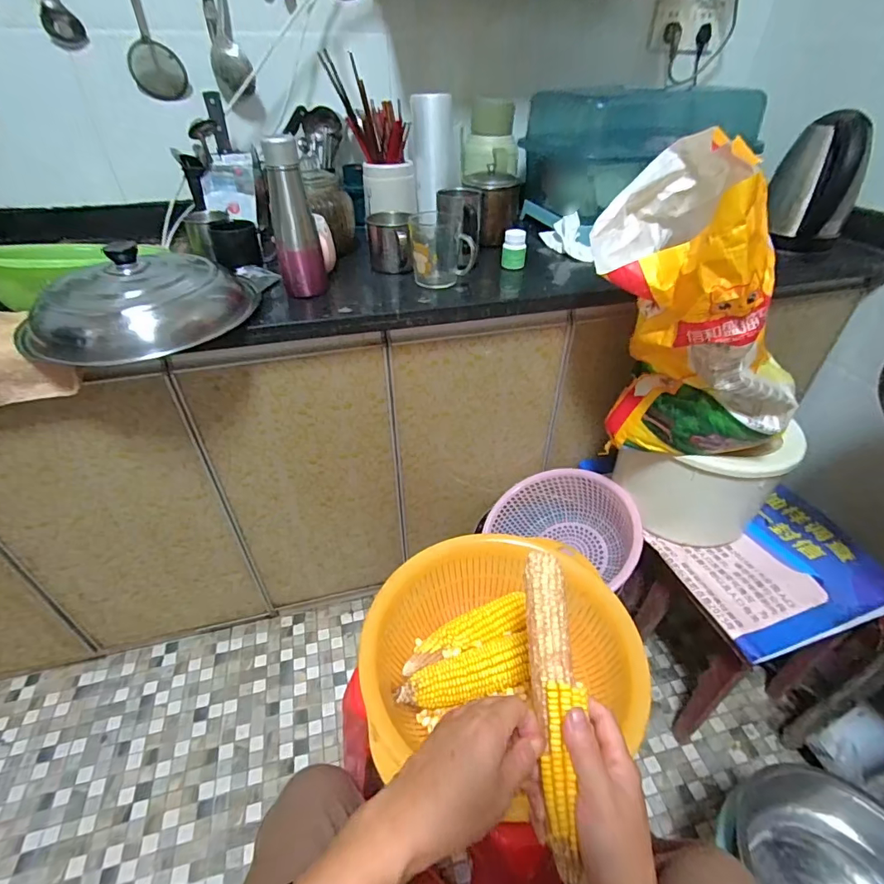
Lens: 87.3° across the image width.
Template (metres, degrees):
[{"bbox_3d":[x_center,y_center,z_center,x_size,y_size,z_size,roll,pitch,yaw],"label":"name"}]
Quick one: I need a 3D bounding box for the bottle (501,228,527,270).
[{"bbox_3d":[0.132,-0.349,0.841,0.043,0.059,0.035,6,40,7],"label":"bottle"}]

